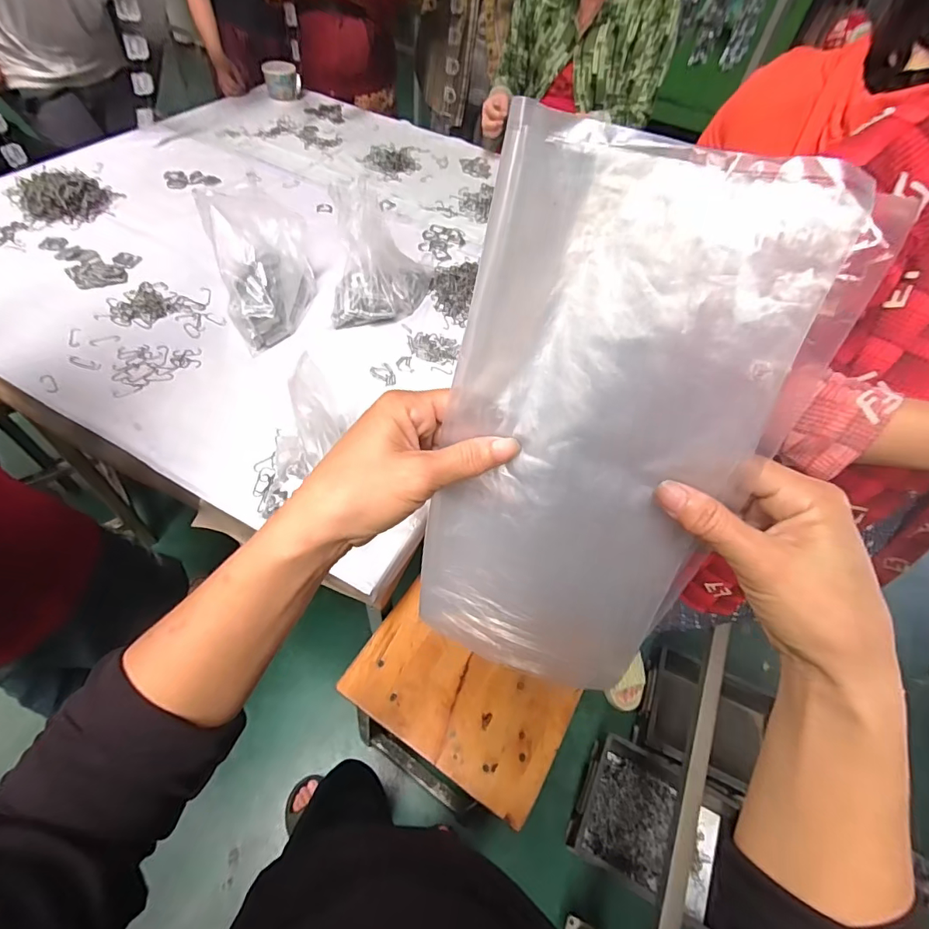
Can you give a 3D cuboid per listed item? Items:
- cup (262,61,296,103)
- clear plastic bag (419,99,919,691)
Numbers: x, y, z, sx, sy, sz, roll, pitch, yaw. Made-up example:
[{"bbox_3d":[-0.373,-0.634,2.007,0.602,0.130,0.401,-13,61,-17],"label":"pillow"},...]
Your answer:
[{"bbox_3d":[-0.519,-1.085,1.354,0.087,0.071,0.082,-9,55,-11],"label":"cup"},{"bbox_3d":[0.062,0.004,0.247,0.146,0.286,0.016,18,29,10],"label":"clear plastic bag"}]

